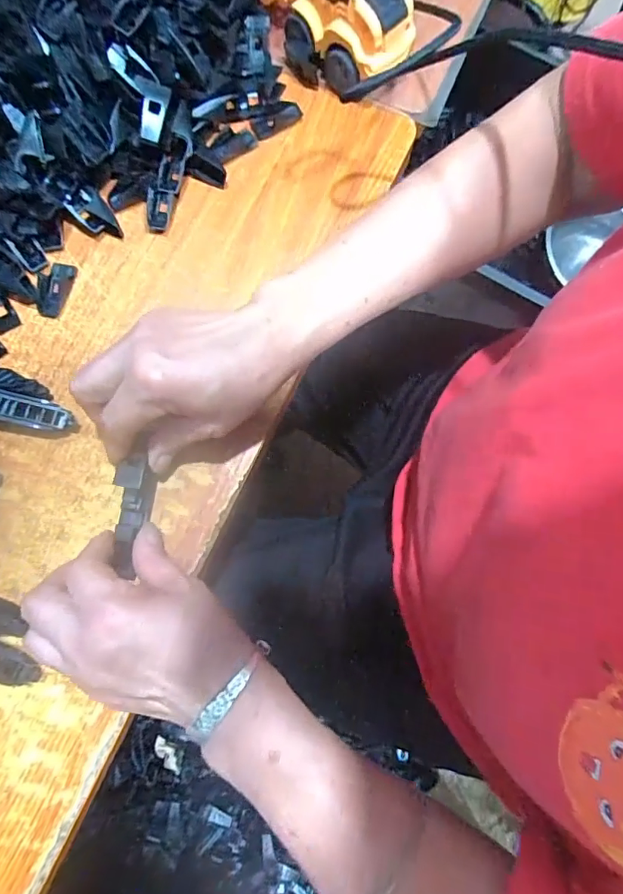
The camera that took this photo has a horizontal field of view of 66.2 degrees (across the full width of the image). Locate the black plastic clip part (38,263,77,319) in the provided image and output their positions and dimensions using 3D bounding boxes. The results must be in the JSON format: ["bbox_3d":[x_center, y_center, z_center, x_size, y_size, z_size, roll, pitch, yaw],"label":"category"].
[{"bbox_3d":[-0.192,-0.117,0.357,0.024,0.006,0.042,9,78,1],"label":"black plastic clip part"}]

